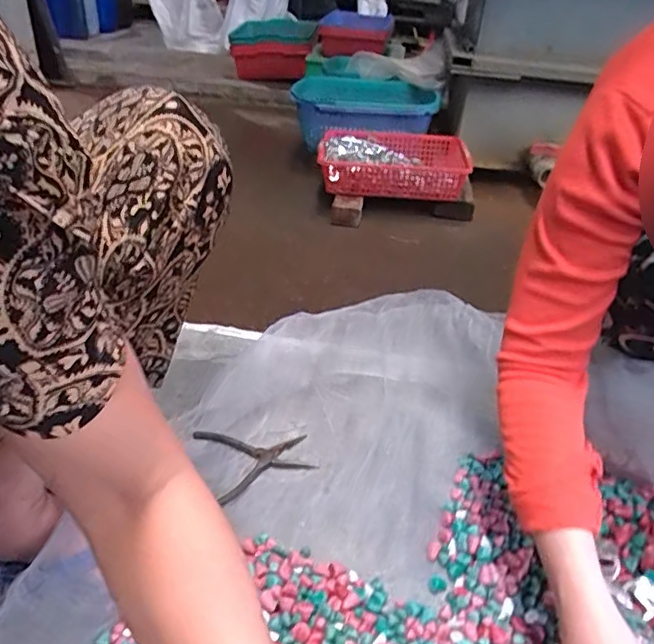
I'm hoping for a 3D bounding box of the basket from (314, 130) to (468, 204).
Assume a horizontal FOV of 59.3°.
[{"bbox_3d":[0.183,-0.445,1.627,0.412,0.147,0.300,3,33,-2],"label":"basket"}]

